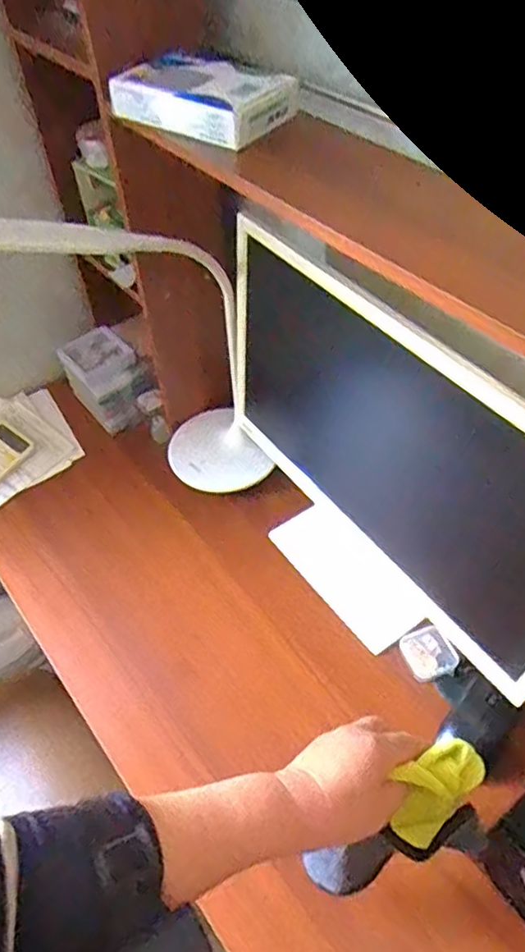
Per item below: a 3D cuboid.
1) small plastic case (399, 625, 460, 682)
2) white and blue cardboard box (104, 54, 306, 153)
[{"bbox_3d":[0.196,0.209,0.736,0.057,0.011,0.060,-17,51,-10],"label":"small plastic case"},{"bbox_3d":[-0.058,-0.351,0.573,0.153,0.032,0.102,29,58,25],"label":"white and blue cardboard box"}]

